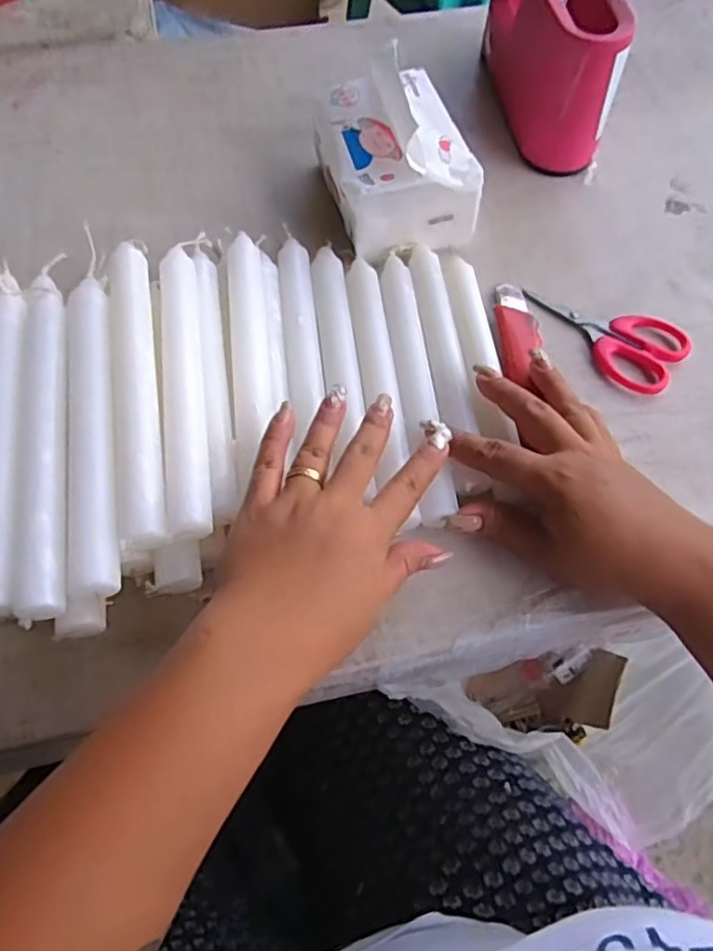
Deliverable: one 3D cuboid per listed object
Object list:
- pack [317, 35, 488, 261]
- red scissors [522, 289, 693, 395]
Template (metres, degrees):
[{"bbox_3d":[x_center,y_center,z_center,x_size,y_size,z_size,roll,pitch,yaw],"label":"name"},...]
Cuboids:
[{"bbox_3d":[0.023,-0.225,0.467,0.094,0.070,0.127,-16,64,-10],"label":"pack"},{"bbox_3d":[0.166,-0.099,0.440,0.111,0.010,0.059,37,67,16],"label":"red scissors"}]

